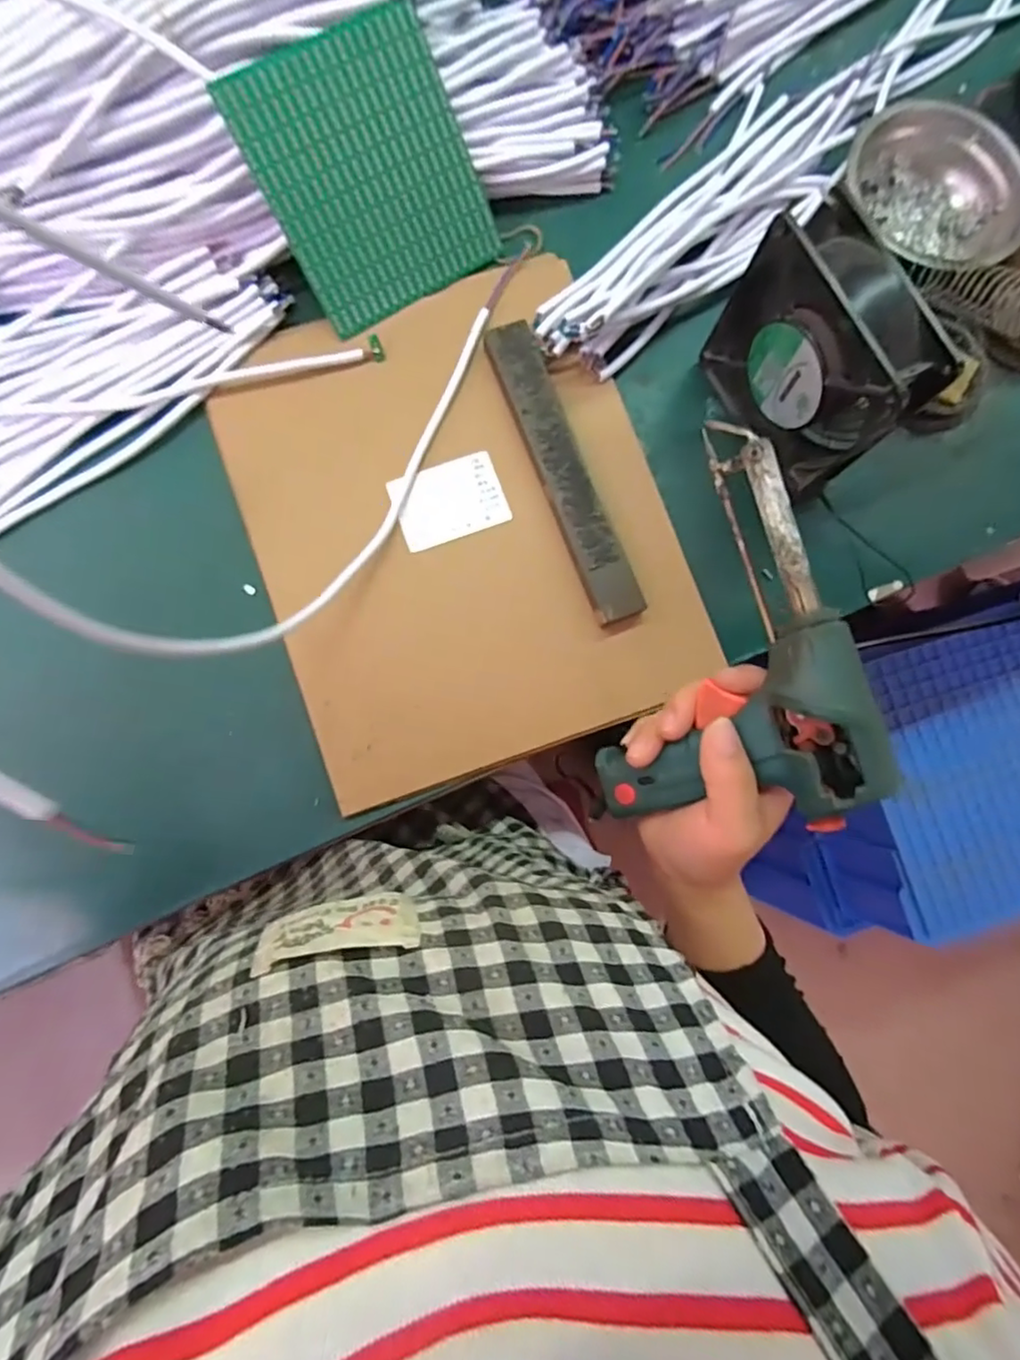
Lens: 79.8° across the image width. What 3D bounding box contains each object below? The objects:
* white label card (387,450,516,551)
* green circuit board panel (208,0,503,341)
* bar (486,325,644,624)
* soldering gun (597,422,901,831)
[{"bbox_3d":[-0.039,-0.116,0.392,0.069,0.004,0.049,-20,85,-5],"label":"white label card"},{"bbox_3d":[-0.085,-0.308,0.376,0.127,0.004,0.133,-33,122,-9],"label":"green circuit board panel"},{"bbox_3d":[0.036,-0.134,0.392,0.034,0.016,0.202,-21,85,-5],"label":"bar"},{"bbox_3d":[0.129,-0.007,0.298,0.128,0.045,0.203,26,109,37],"label":"soldering gun"}]

